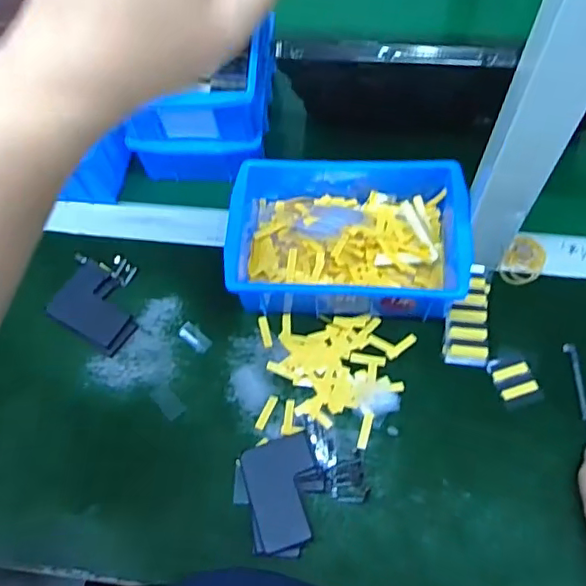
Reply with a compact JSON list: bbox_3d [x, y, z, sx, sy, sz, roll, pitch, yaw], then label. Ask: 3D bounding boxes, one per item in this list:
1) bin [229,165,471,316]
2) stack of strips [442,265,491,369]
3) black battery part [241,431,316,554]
[{"bbox_3d":[0.049,-0.056,0.507,0.199,0.066,0.144,2,63,5],"label":"bin"},{"bbox_3d":[0.159,0.019,0.493,0.036,0.005,0.098,13,65,10],"label":"stack of strips"},{"bbox_3d":[-0.006,0.150,0.422,0.054,0.004,0.077,-15,61,-3],"label":"black battery part"}]

